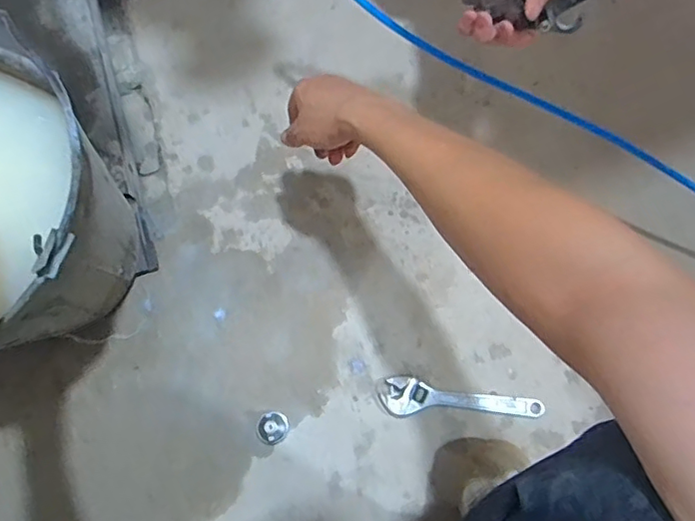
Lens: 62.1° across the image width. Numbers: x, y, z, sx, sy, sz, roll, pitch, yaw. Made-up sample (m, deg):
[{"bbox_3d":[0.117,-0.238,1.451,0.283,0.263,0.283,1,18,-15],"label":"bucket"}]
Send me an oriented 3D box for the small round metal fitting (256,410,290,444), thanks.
[{"bbox_3d":[-0.092,0.203,0.698,0.040,0.025,0.036,-28,77,-7],"label":"small round metal fitting"}]

